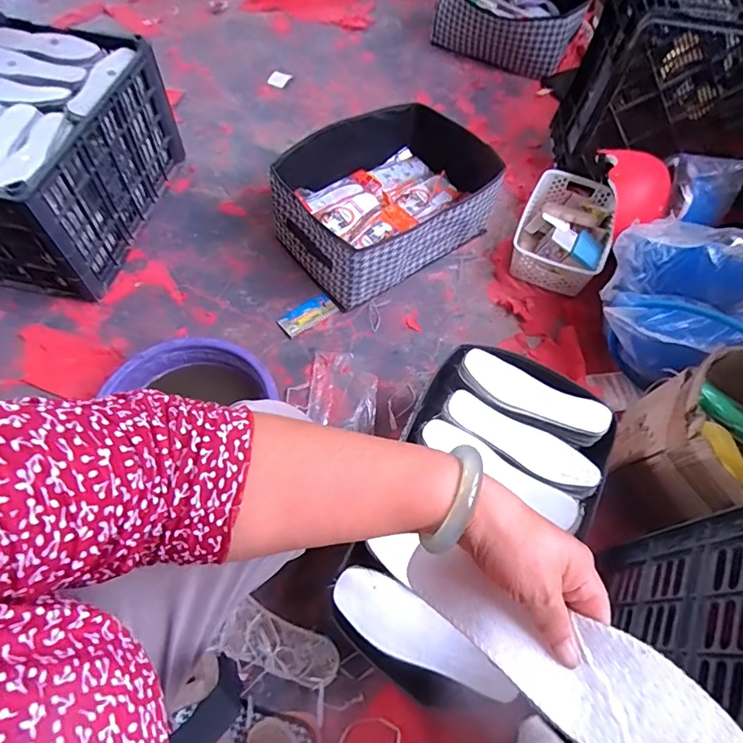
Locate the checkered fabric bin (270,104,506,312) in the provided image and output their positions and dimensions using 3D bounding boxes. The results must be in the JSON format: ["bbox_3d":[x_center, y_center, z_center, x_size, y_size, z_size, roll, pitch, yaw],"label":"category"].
[{"bbox_3d":[0.041,-0.379,1.057,0.462,0.184,0.325,-36,69,-20],"label":"checkered fabric bin"}]

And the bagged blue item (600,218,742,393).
[{"bbox_3d":[0.509,-0.109,0.836,0.247,0.264,0.186,37,66,16],"label":"bagged blue item"}]

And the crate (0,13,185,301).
[{"bbox_3d":[-0.703,-0.455,1.016,0.395,0.280,0.487,13,62,4],"label":"crate"}]

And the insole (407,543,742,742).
[{"bbox_3d":[0.111,0.181,0.310,0.211,0.023,0.062,22,62,33],"label":"insole"}]

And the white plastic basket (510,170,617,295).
[{"bbox_3d":[0.445,-0.329,1.100,0.198,0.090,0.303,24,63,9],"label":"white plastic basket"}]

